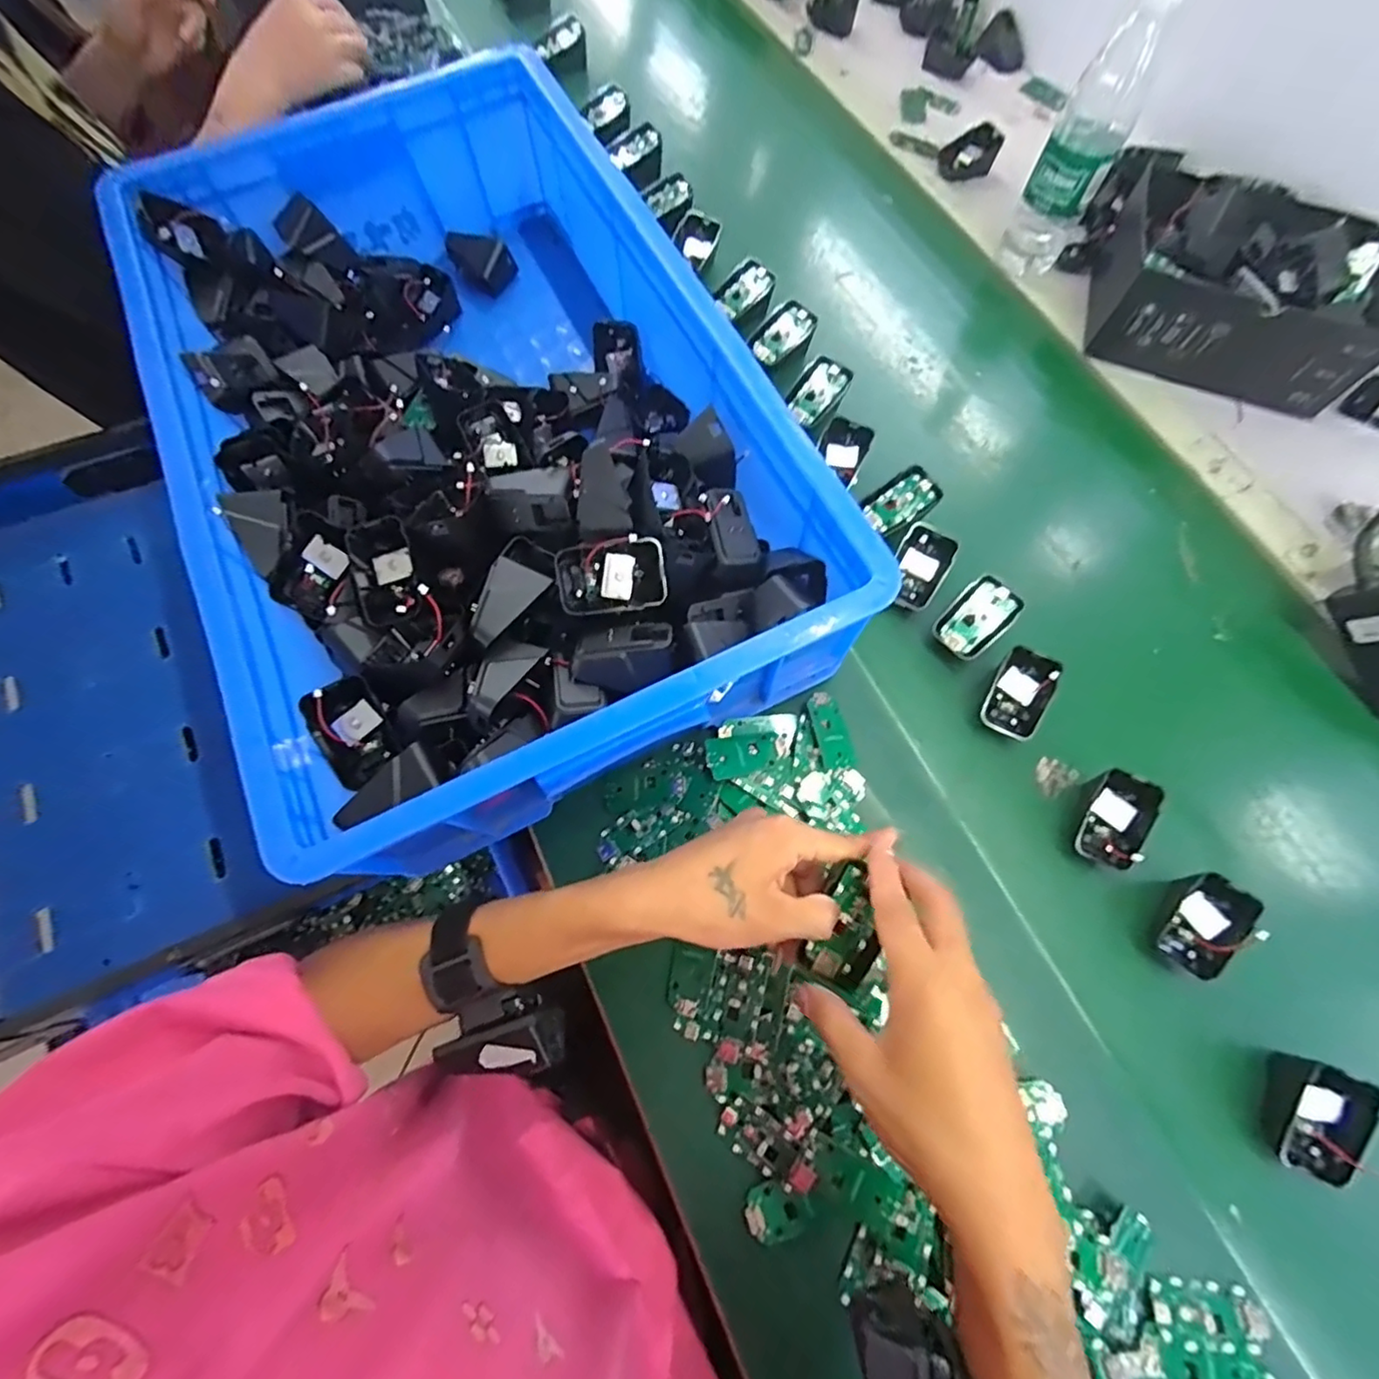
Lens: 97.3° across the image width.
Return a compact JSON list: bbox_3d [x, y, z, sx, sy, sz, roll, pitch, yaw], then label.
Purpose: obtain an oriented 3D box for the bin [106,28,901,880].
[{"bbox_3d":[-0.186,-0.227,0.488,0.391,0.127,0.648,-25,72,-10],"label":"bin"}]

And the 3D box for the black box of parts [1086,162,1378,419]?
[{"bbox_3d":[0.562,-0.403,0.617,0.257,0.089,0.187,18,70,5],"label":"black box of parts"}]

